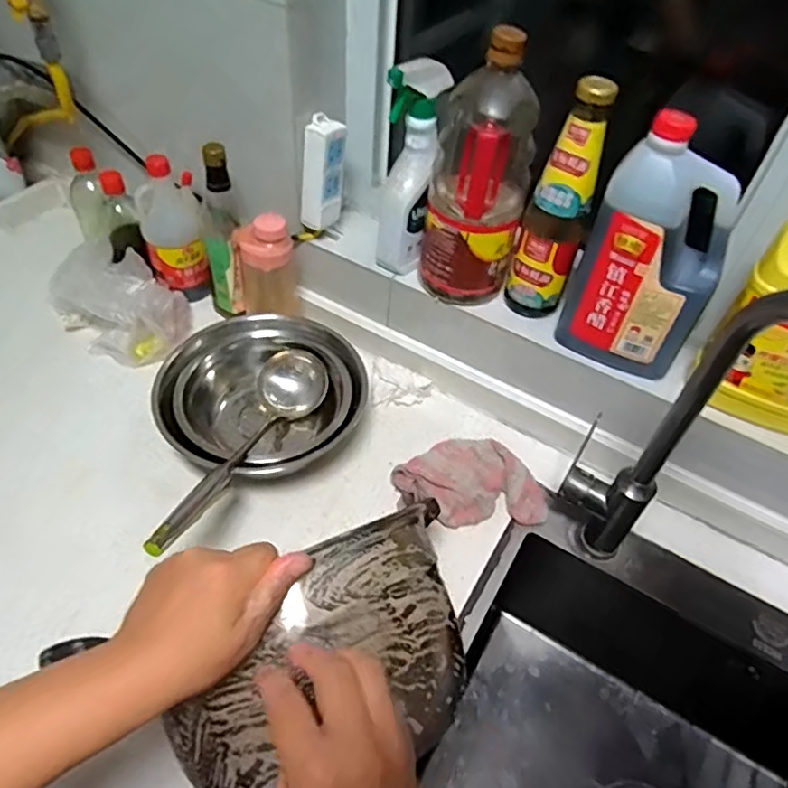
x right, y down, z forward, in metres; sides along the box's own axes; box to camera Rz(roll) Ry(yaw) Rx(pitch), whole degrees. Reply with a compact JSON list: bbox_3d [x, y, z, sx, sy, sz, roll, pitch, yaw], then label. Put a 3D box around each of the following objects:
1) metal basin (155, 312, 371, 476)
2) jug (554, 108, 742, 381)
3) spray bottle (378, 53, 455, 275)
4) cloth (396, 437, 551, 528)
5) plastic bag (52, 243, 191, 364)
[{"bbox_3d":[-0.160,0.011,0.726,0.238,0.110,0.210,18,51,11],"label":"metal basin"},{"bbox_3d":[0.264,-0.135,0.606,0.136,0.241,0.071,29,53,19],"label":"jug"},{"bbox_3d":[0.018,-0.262,0.693,0.056,0.228,0.079,16,50,10],"label":"spray bottle"},{"bbox_3d":[0.091,0.102,0.708,0.178,0.036,0.113,0,49,-4],"label":"cloth"},{"bbox_3d":[-0.378,-0.130,0.821,0.171,0.114,0.130,17,50,10],"label":"plastic bag"}]

